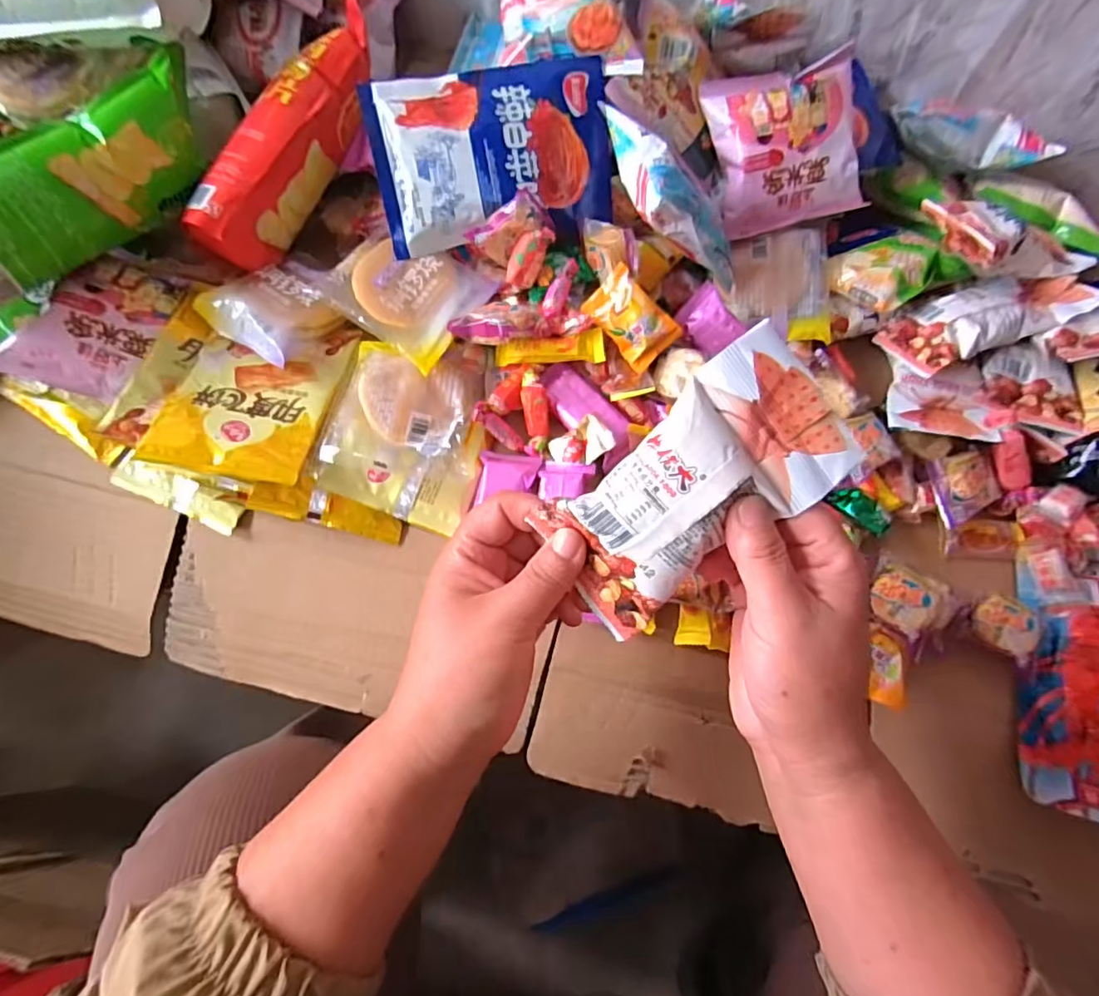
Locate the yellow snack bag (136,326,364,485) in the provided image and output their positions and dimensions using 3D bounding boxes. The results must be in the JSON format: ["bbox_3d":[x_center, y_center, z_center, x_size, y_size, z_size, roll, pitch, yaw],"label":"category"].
[{"bbox_3d":[-0.208,-0.082,0.401,0.108,0.015,0.141,8,69,1],"label":"yellow snack bag"}]

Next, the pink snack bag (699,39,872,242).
[{"bbox_3d":[0.186,-0.274,0.442,0.109,0.022,0.113,-14,107,6],"label":"pink snack bag"}]

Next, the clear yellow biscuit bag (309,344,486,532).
[{"bbox_3d":[-0.103,-0.048,0.413,0.106,0.023,0.124,16,81,-9],"label":"clear yellow biscuit bag"}]

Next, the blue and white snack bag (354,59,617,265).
[{"bbox_3d":[-0.040,-0.253,0.427,0.175,0.032,0.120,-12,104,-8],"label":"blue and white snack bag"}]

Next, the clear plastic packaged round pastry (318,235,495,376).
[{"bbox_3d":[-0.104,-0.158,0.430,0.098,0.021,0.100,32,71,10],"label":"clear plastic packaged round pastry"}]

